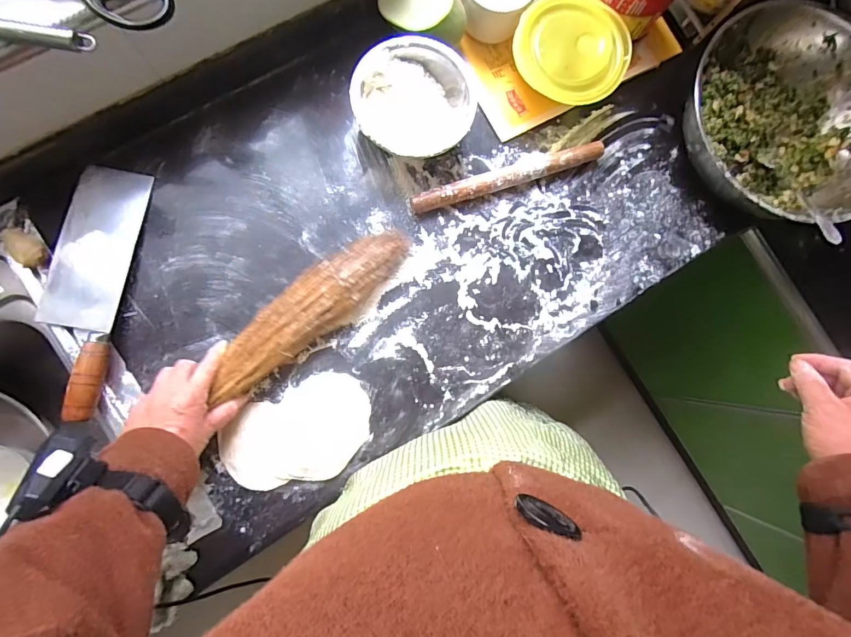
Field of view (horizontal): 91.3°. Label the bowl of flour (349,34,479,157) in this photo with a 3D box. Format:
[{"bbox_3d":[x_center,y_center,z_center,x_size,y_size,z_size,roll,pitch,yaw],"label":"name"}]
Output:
[{"bbox_3d":[-0.016,-0.276,0.544,0.152,0.066,0.153,0,86,-6],"label":"bowl of flour"}]

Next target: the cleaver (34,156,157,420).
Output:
[{"bbox_3d":[-0.413,-0.041,0.500,0.089,0.039,0.300,7,85,-5],"label":"cleaver"}]

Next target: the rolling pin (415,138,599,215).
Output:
[{"bbox_3d":[0.114,-0.194,0.571,0.277,0.027,0.030,-19,88,-7],"label":"rolling pin"}]

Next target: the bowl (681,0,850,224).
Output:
[{"bbox_3d":[0.494,-0.271,0.586,0.285,0.087,0.289,0,86,-6],"label":"bowl"}]

